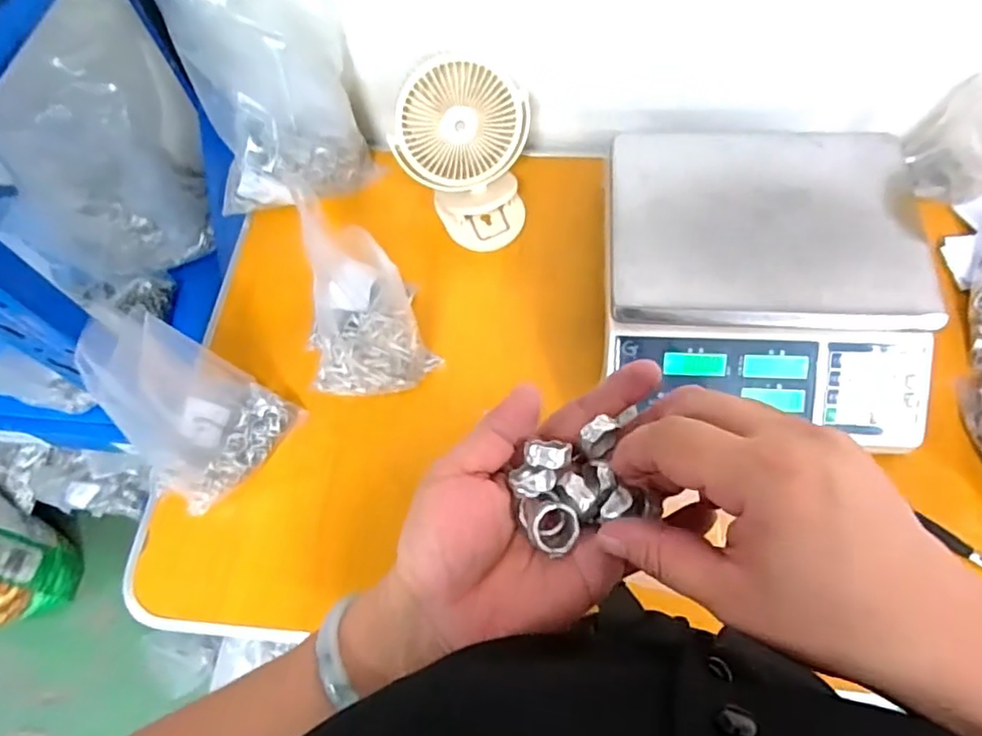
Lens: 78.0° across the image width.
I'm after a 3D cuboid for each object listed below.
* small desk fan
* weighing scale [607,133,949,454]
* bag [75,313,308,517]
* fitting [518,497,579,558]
[{"bbox_3d":[-0.032,-0.232,0.663,0.145,0.165,0.110,1,64,4],"label":"small desk fan"},{"bbox_3d":[0.261,-0.089,0.605,0.282,0.113,0.295,2,64,4],"label":"weighing scale"},{"bbox_3d":[-0.288,0.034,0.568,0.127,0.171,0.128,36,71,19],"label":"bag"},{"bbox_3d":[0.022,0.063,0.244,0.024,0.016,0.019,21,67,13],"label":"fitting"}]

